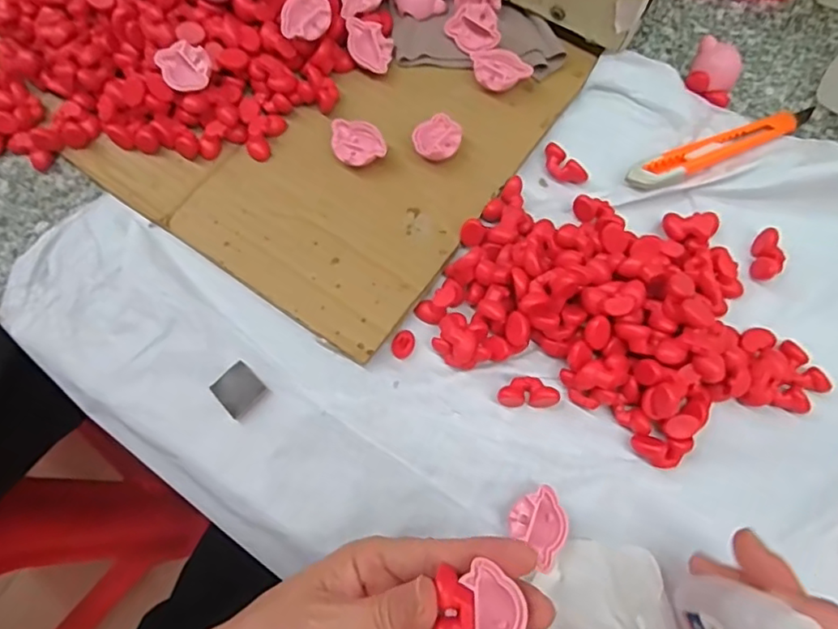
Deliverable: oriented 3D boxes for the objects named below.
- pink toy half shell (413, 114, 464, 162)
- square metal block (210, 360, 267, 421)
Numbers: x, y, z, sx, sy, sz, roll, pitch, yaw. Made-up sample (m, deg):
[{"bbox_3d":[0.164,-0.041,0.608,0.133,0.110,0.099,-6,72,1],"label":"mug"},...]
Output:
[{"bbox_3d":[0.012,-0.105,0.359,0.026,0.017,0.033,31,74,11],"label":"pink toy half shell"},{"bbox_3d":[-0.098,0.040,0.320,0.024,0.004,0.023,42,77,14],"label":"square metal block"}]

